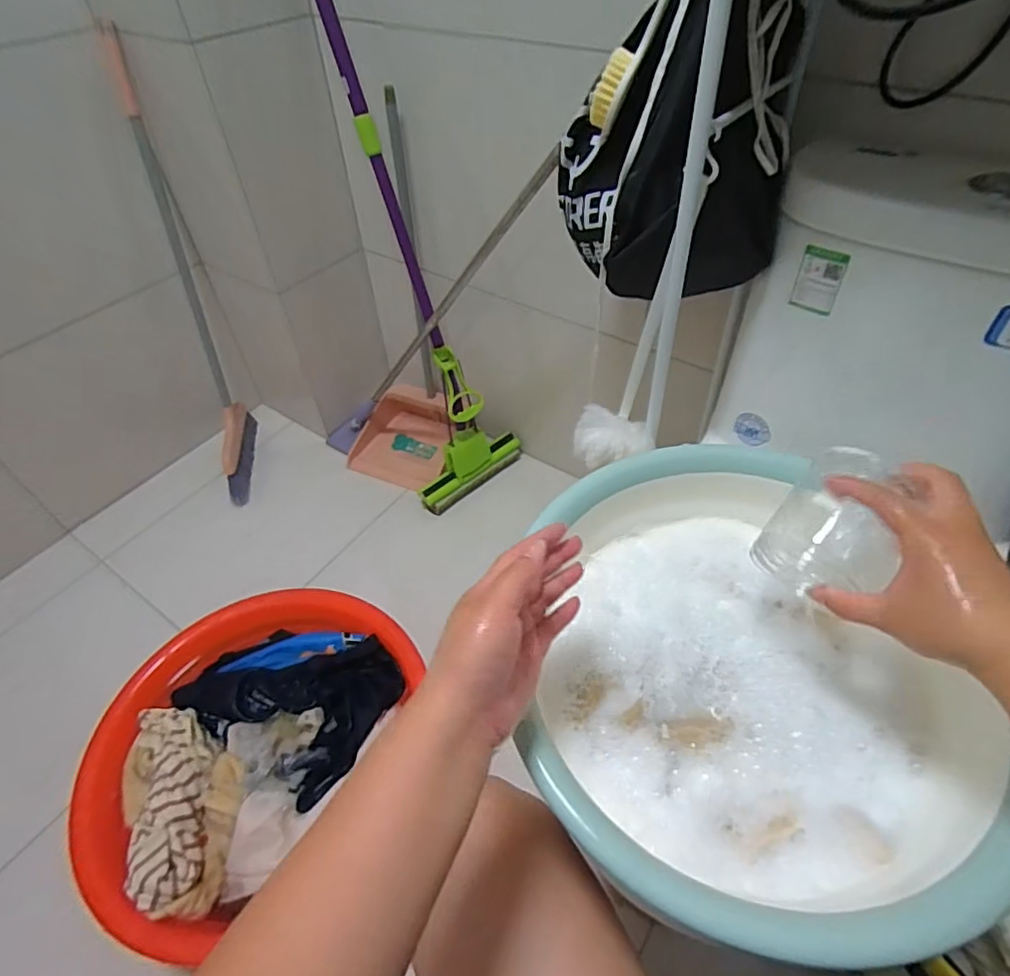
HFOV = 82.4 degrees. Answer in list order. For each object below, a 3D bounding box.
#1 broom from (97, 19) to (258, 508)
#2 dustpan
[{"bbox_3d":[-0.687,-0.426,1.262,0.066,0.926,0.232,-12,25,-8],"label":"broom"},{"bbox_3d":[-0.274,-0.330,1.238,0.236,0.720,0.262,-10,49,-7],"label":"dustpan"}]

